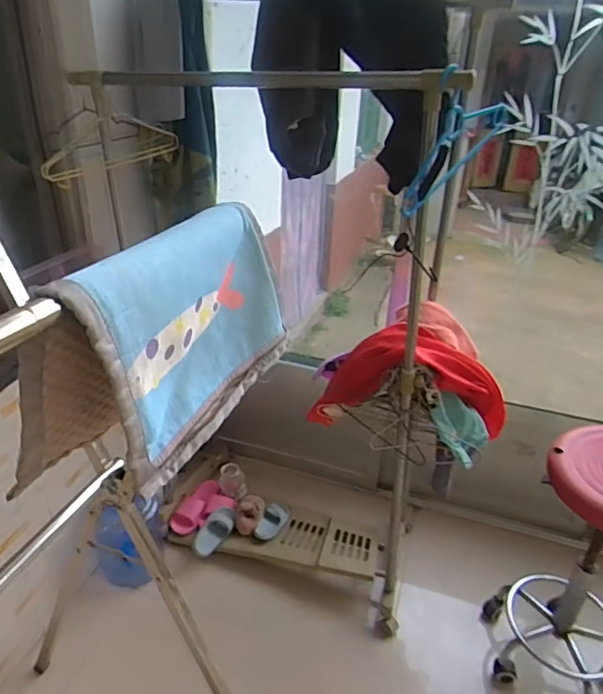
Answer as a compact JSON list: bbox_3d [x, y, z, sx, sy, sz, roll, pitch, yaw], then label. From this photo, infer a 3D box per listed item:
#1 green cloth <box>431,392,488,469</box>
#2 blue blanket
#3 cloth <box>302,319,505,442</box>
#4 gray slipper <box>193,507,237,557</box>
[{"bbox_3d":[0.389,0.193,1.235,0.119,0.144,0.116,-20,37,-35],"label":"green cloth"},{"bbox_3d":[-0.146,-0.006,0.592,0.089,0.242,0.370,17,32,23],"label":"blue blanket"},{"bbox_3d":[0.270,0.091,1.304,0.477,0.279,0.159,6,29,6],"label":"cloth"},{"bbox_3d":[-0.295,0.624,1.752,0.090,0.061,0.164,18,33,25],"label":"gray slipper"}]

